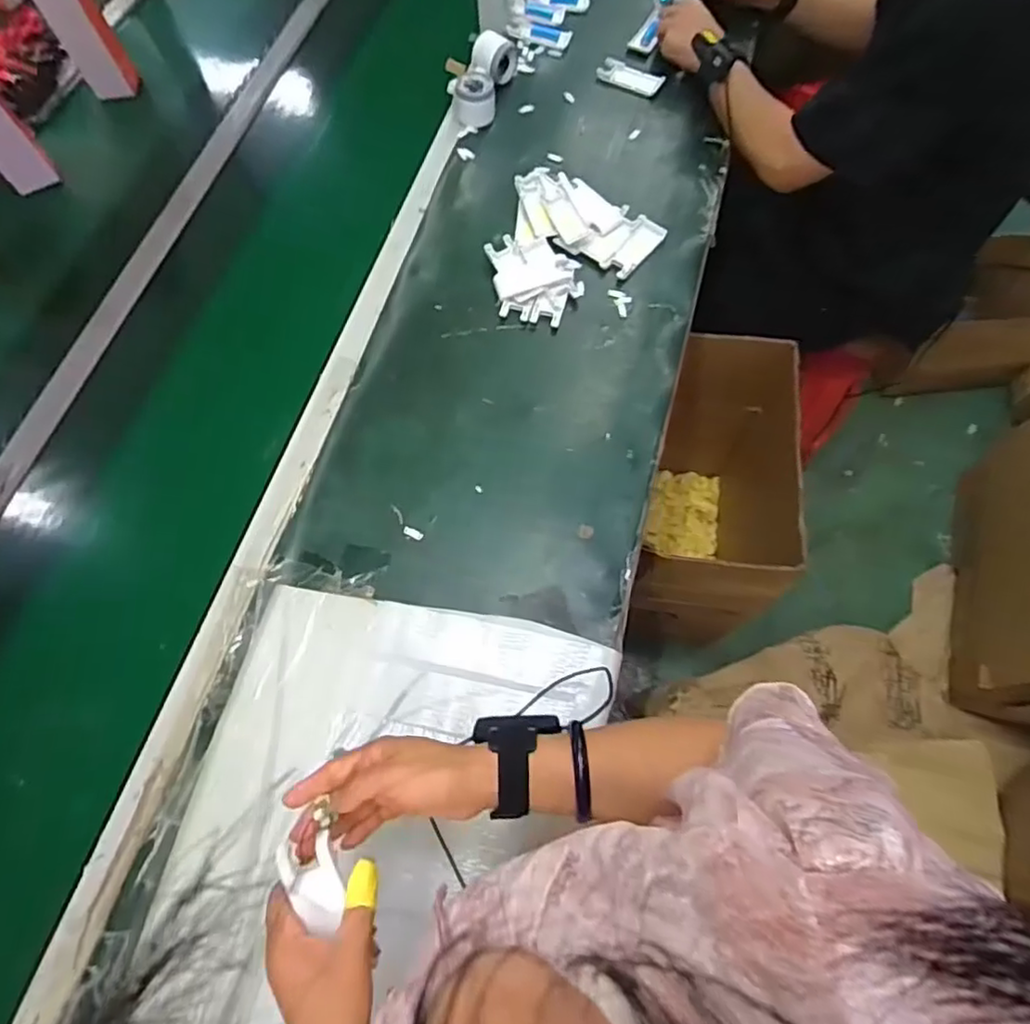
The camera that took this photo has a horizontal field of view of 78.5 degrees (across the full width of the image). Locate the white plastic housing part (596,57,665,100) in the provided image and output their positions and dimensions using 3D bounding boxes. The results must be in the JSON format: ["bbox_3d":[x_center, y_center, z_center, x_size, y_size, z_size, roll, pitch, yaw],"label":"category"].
[{"bbox_3d":[0.185,-0.697,1.005,0.106,0.005,0.048,29,73,12],"label":"white plastic housing part"}]

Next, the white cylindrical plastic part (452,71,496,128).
[{"bbox_3d":[-0.063,-0.628,0.960,0.058,0.052,0.057,-1,70,2],"label":"white cylindrical plastic part"}]

